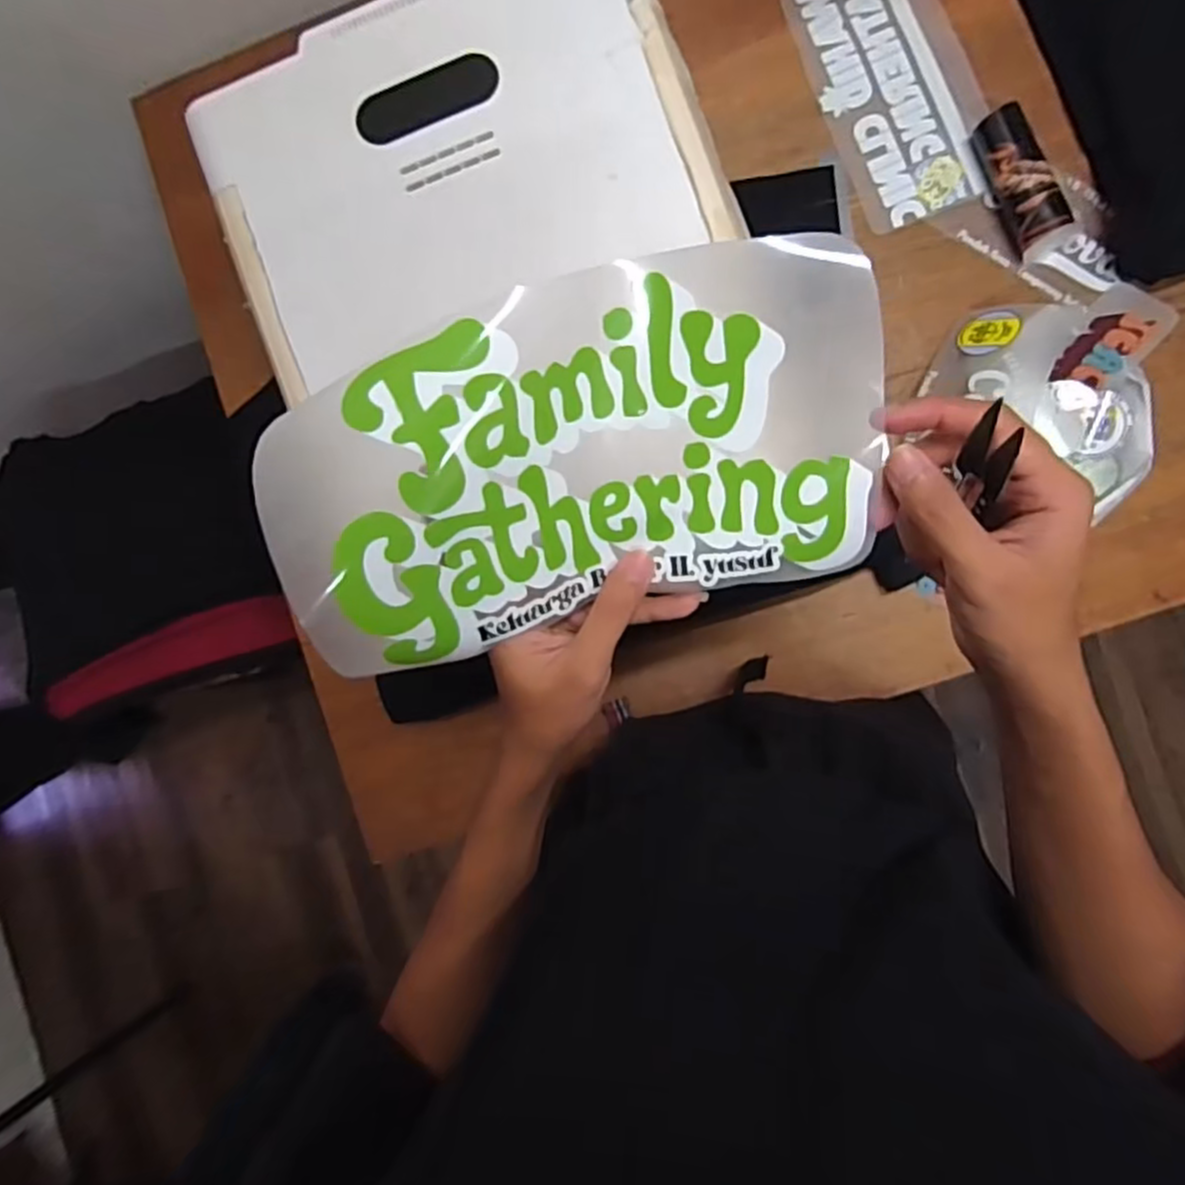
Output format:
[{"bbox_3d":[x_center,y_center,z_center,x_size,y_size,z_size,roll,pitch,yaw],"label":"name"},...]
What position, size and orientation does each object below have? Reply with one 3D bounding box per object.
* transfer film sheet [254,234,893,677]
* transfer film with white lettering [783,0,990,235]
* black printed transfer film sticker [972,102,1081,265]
[{"bbox_3d":[-0.003,-0.050,0.297,0.253,0.033,0.147,-13,115,-5],"label":"transfer film sheet"},{"bbox_3d":[0.302,-0.516,0.705,0.136,0.009,0.283,-19,87,7],"label":"transfer film with white lettering"},{"bbox_3d":[0.418,-0.397,0.672,0.053,0.046,0.139,-27,87,4],"label":"black printed transfer film sticker"}]

